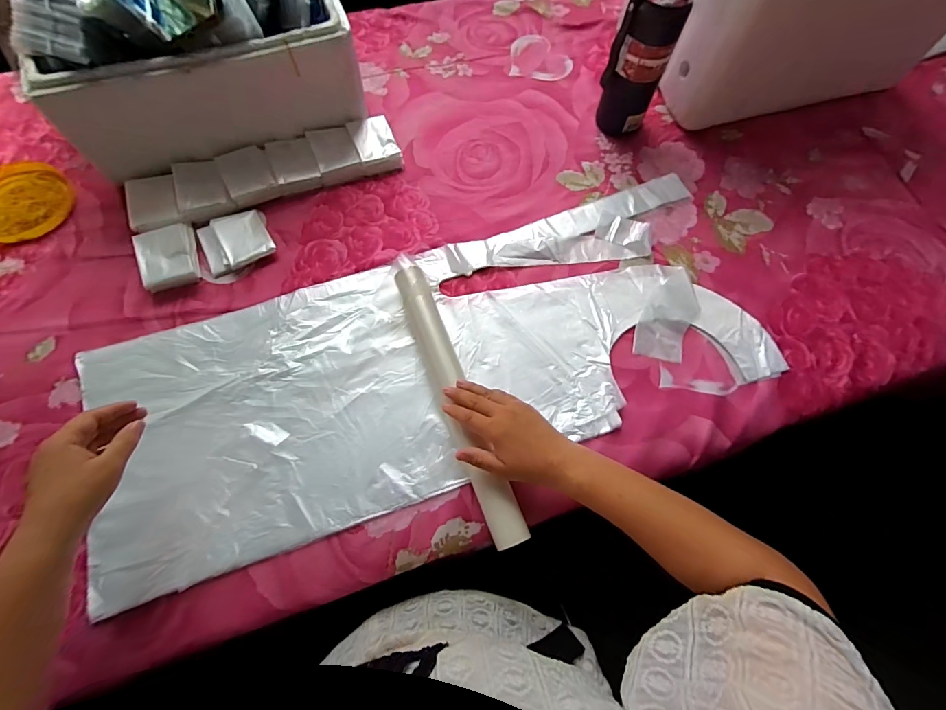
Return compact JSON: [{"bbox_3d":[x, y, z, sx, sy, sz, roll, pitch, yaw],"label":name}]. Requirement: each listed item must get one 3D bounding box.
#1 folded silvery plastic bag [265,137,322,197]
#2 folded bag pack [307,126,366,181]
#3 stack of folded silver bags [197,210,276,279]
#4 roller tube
[{"bbox_3d":[-0.273,-0.292,0.649,0.063,0.031,0.089,-20,69,-10],"label":"folded silvery plastic bag"},{"bbox_3d":[-0.216,-0.314,0.667,0.066,0.029,0.094,-19,70,-9],"label":"folded bag pack"},{"bbox_3d":[-0.345,-0.165,0.615,0.094,0.022,0.090,-29,71,-14],"label":"stack of folded silver bags"},{"bbox_3d":[-0.020,0.048,0.511,0.040,0.035,0.357,-21,71,-5],"label":"roller tube"}]

